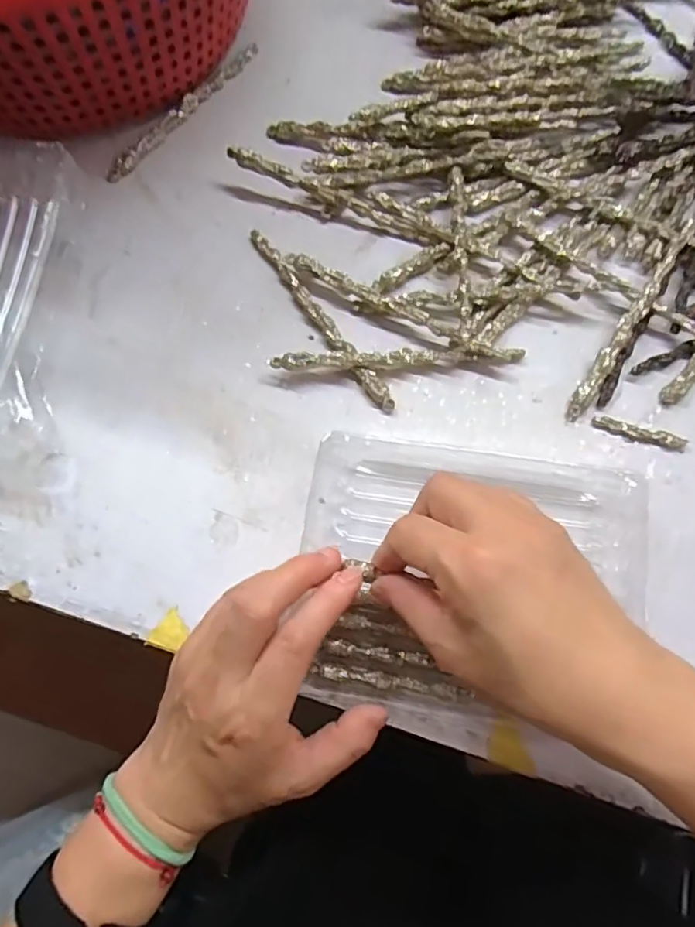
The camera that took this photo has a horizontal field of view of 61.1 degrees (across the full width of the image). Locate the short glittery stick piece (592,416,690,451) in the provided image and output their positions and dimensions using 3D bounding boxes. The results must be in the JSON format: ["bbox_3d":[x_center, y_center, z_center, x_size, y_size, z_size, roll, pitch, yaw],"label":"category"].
[{"bbox_3d":[0.176,-0.018,0.355,0.054,0.005,0.009,16,74,5],"label":"short glittery stick piece"}]

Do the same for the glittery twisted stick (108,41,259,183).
[{"bbox_3d":[-0.117,-0.258,0.429,0.012,0.010,0.156,36,77,10],"label":"glittery twisted stick"}]

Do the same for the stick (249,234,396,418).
[{"bbox_3d":[-0.018,-0.093,0.375,0.011,0.010,0.151,-35,76,-9],"label":"stick"}]

